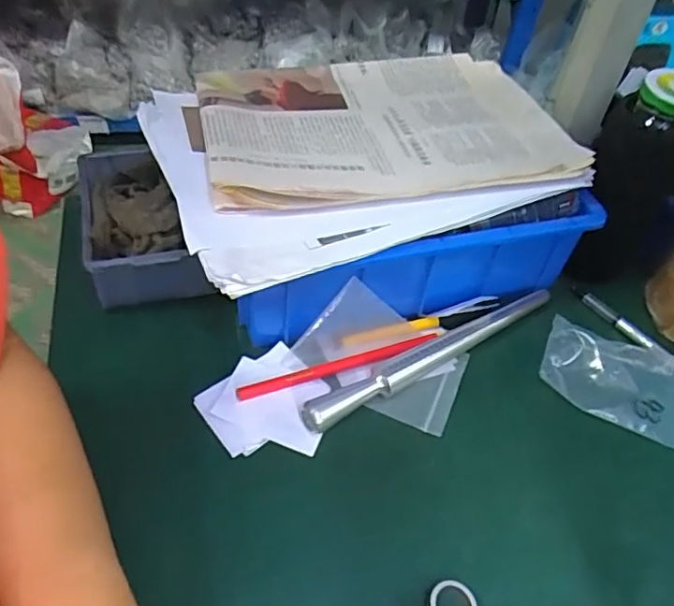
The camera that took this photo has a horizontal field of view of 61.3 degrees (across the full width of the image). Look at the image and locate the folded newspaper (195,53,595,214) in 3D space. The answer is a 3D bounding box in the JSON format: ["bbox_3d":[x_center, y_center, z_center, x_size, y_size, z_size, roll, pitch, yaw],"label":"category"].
[{"bbox_3d":[0.037,-0.145,0.459,0.277,0.029,0.187,-4,48,-11],"label":"folded newspaper"}]

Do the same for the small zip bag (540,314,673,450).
[{"bbox_3d":[0.214,0.059,0.423,0.119,0.014,0.079,19,48,11],"label":"small zip bag"}]

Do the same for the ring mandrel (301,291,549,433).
[{"bbox_3d":[0.075,0.036,0.422,0.229,0.020,0.018,-24,54,-27],"label":"ring mandrel"}]

